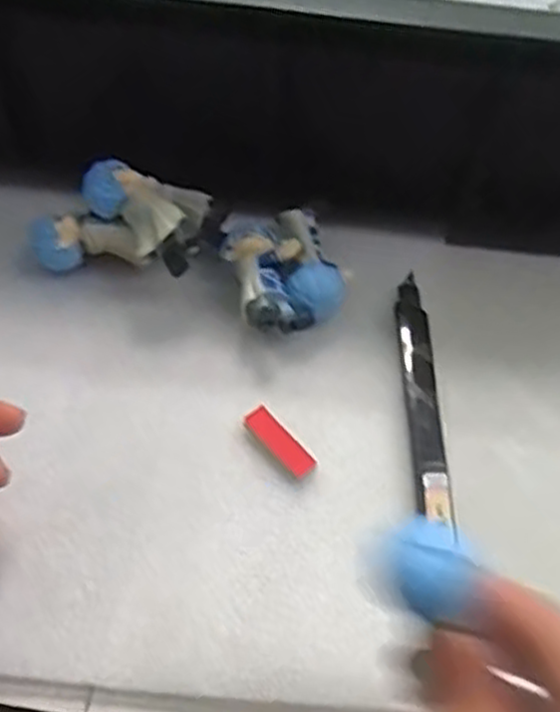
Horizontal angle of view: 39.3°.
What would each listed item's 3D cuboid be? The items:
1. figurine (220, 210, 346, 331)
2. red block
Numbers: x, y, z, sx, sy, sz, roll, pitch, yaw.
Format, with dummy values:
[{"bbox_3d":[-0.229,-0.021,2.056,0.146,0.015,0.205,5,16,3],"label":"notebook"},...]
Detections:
[{"bbox_3d":[0.001,-0.043,0.382,0.051,0.028,0.067,-13,57,-12],"label":"figurine"},{"bbox_3d":[0.000,0.037,0.343,0.013,0.005,0.037,-35,64,-24],"label":"red block"}]

